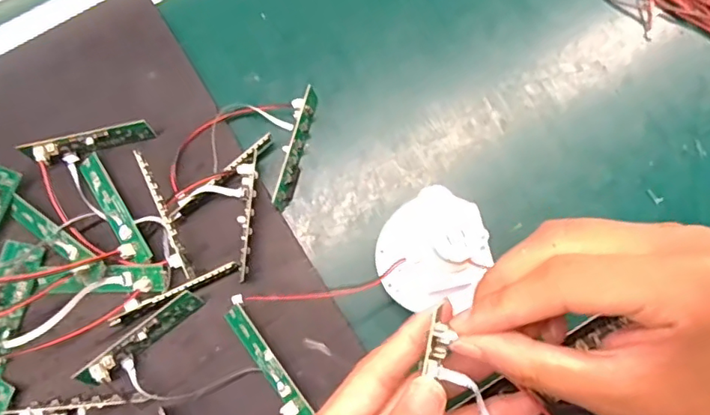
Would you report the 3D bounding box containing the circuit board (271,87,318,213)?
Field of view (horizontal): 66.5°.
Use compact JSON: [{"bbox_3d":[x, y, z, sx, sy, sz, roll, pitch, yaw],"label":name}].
[{"bbox_3d":[-0.041,-0.040,0.358,0.012,0.018,0.080,15,80,2],"label":"circuit board"}]

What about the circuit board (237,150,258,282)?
[{"bbox_3d":[-0.067,0.006,0.344,0.011,0.021,0.082,0,79,0],"label":"circuit board"}]

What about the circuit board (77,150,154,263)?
[{"bbox_3d":[-0.154,0.000,0.345,0.016,0.006,0.081,-31,81,-6],"label":"circuit board"}]

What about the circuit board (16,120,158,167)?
[{"bbox_3d":[-0.170,-0.040,0.348,0.076,0.020,0.010,-16,54,-6],"label":"circuit board"}]

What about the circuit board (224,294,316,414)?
[{"bbox_3d":[-0.054,0.092,0.328,0.015,0.008,0.083,-34,81,-6],"label":"circuit board"}]

